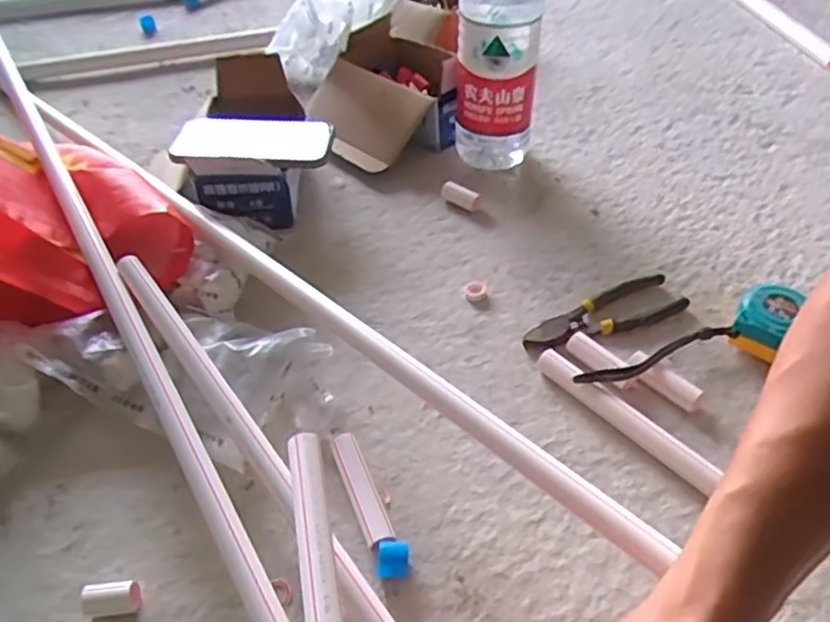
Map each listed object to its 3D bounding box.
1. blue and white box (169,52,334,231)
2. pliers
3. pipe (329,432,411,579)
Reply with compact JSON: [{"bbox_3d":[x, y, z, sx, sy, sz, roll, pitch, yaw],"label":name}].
[{"bbox_3d":[-0.174,-0.219,0.829,0.158,0.092,0.296,-3,44,0],"label":"blue and white box"},{"bbox_3d":[0.172,0.005,0.637,0.166,0.014,0.051,-23,48,-19],"label":"pliers"},{"bbox_3d":[-0.034,0.137,0.510,0.023,0.022,0.119,-17,46,-14],"label":"pipe"}]

